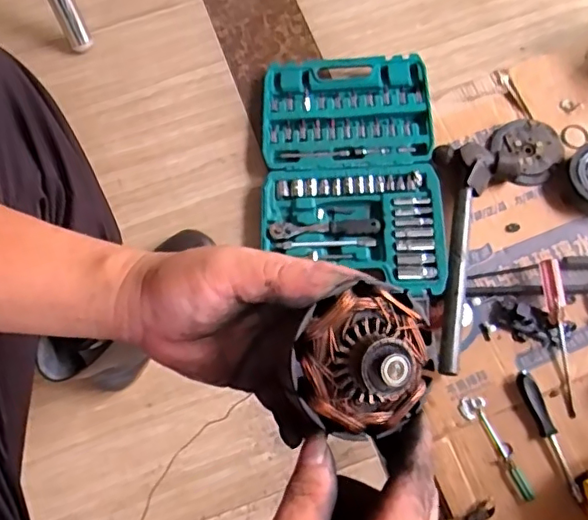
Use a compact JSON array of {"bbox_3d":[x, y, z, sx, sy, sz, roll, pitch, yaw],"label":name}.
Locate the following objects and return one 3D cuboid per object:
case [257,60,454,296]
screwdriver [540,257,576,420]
[{"bbox_3d":[0.080,-0.135,0.827,0.248,0.035,0.384,-1,68,2],"label":"case"},{"bbox_3d":[0.339,0.094,0.709,0.022,0.024,0.190,-2,75,2],"label":"screwdriver"}]

